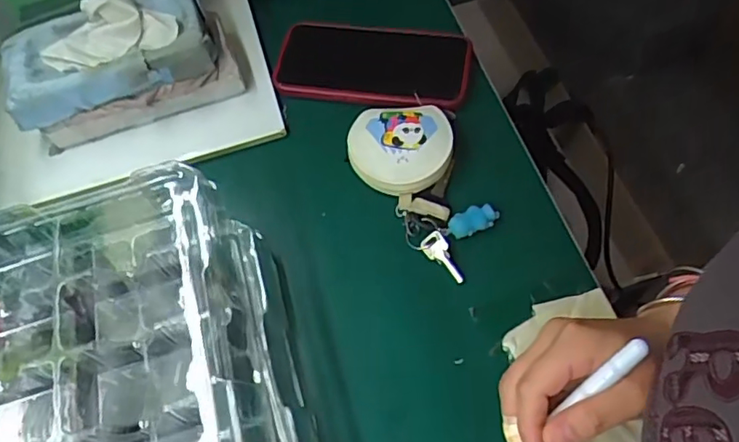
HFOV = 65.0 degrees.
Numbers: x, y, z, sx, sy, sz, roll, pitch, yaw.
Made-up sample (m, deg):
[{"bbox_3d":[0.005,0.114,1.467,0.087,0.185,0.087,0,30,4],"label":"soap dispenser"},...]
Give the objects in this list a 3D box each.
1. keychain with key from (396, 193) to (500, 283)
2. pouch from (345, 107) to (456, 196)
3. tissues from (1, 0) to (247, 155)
[{"bbox_3d":[0.052,0.004,0.438,0.070,0.019,0.057,26,67,18],"label":"keychain with key"},{"bbox_3d":[0.026,-0.053,0.464,0.082,0.039,0.071,-8,62,3],"label":"pouch"},{"bbox_3d":[-0.202,-0.133,0.479,0.175,0.070,0.087,-15,61,-2],"label":"tissues"}]

